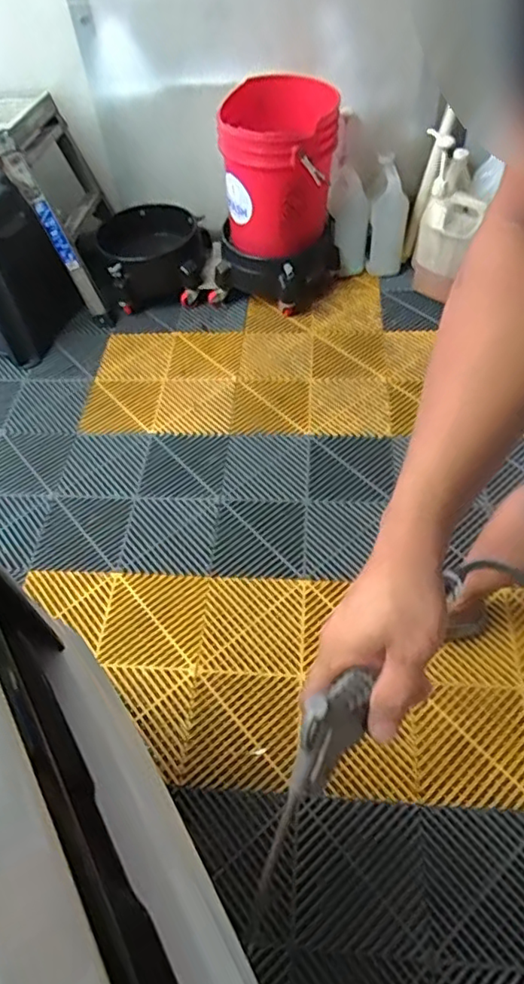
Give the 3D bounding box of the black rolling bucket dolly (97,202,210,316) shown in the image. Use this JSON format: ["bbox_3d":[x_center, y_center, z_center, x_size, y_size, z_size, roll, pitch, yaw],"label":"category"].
[{"bbox_3d":[-0.314,-0.681,1.716,0.329,0.200,0.259,-11,53,-4],"label":"black rolling bucket dolly"}]

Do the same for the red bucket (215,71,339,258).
[{"bbox_3d":[0.043,-0.816,1.467,0.277,0.322,0.276,-2,53,3],"label":"red bucket"}]

